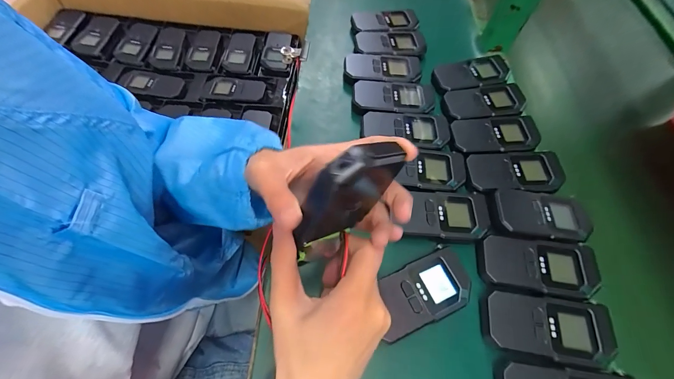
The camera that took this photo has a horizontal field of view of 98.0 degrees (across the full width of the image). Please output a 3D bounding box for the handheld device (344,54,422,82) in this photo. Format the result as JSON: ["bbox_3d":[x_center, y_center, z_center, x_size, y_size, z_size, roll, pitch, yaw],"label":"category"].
[{"bbox_3d":[0.072,-0.184,0.449,0.120,0.020,0.057,-6,62,-3],"label":"handheld device"}]

